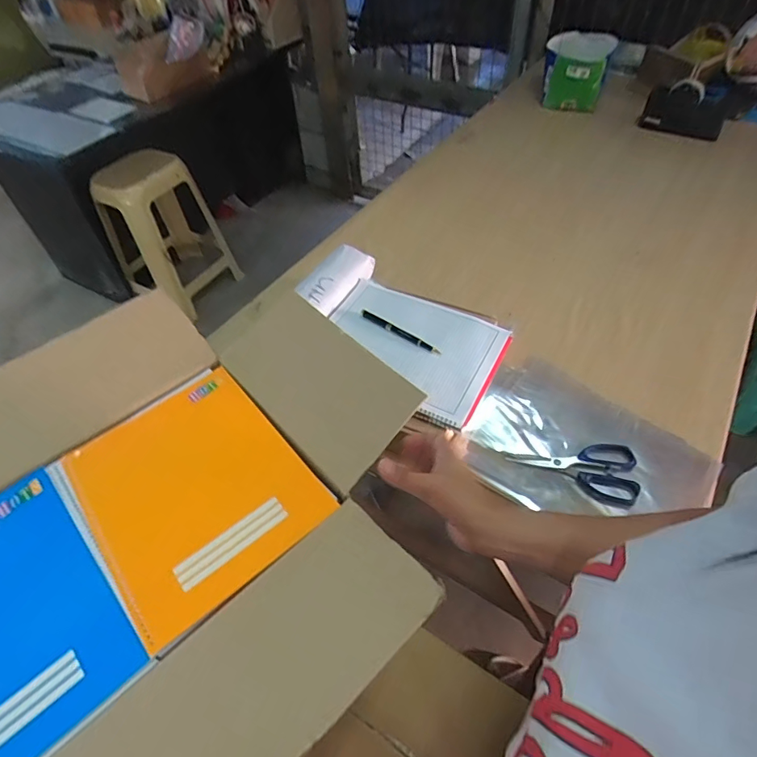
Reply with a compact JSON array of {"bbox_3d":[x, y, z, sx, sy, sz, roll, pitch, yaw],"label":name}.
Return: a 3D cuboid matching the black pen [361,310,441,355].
[{"bbox_3d":[0.032,-0.076,0.770,0.156,0.009,0.013,33,62,26],"label":"black pen"}]

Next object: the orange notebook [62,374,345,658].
[{"bbox_3d":[-0.198,0.111,0.510,0.206,0.021,0.252,-37,58,-21],"label":"orange notebook"}]

